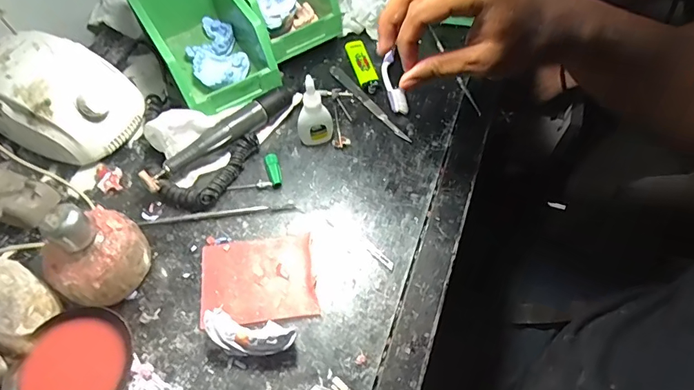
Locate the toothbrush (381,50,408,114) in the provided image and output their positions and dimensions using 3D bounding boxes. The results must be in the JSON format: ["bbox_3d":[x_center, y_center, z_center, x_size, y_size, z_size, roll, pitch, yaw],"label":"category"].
[{"bbox_3d":[0.051,-0.123,0.495,0.017,0.013,0.078,-10,65,-6],"label":"toothbrush"}]

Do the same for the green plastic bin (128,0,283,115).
[{"bbox_3d":[-0.160,-0.171,0.496,0.099,0.090,0.170,-29,63,-16],"label":"green plastic bin"}]

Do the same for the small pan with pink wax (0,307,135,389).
[{"bbox_3d":[-0.190,0.081,0.253,0.127,0.042,0.067,20,61,13],"label":"small pan with pink wax"}]

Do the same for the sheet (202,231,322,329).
[{"bbox_3d":[-0.079,0.074,0.396,0.098,0.004,0.077,-7,59,-4],"label":"sheet"}]

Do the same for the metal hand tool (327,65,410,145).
[{"bbox_3d":[0.023,-0.104,0.503,0.012,0.004,0.138,-32,64,-18],"label":"metal hand tool"}]

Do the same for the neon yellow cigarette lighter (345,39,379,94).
[{"bbox_3d":[0.018,-0.151,0.526,0.021,0.015,0.079,-15,60,-8],"label":"neon yellow cigarette lighter"}]

